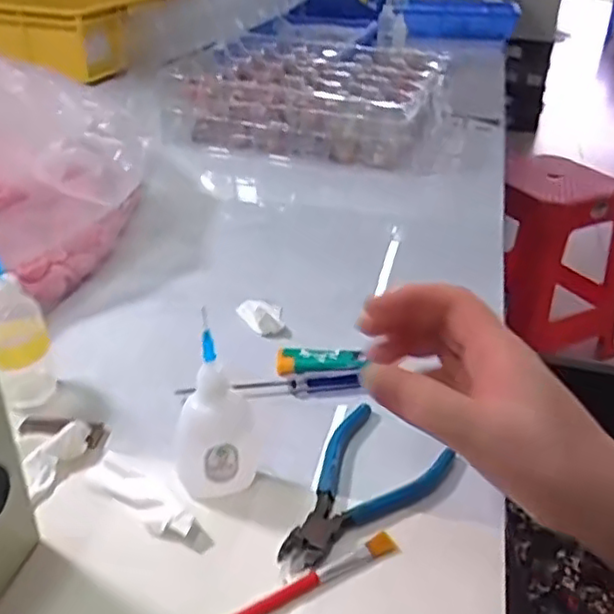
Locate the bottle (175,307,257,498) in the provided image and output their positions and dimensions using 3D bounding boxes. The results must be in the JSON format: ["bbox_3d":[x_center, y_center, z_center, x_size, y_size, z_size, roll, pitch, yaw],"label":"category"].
[{"bbox_3d":[-0.051,0.056,0.351,0.041,0.100,0.030,-7,33,-13],"label":"bottle"}]

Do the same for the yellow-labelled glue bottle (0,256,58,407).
[{"bbox_3d":[-0.185,0.008,0.413,0.034,0.100,0.033,-15,35,-23],"label":"yellow-labelled glue bottle"}]

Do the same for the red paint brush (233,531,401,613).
[{"bbox_3d":[-0.018,0.138,0.308,0.145,0.004,0.010,-17,36,-26],"label":"red paint brush"}]

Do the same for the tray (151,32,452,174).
[{"bbox_3d":[0.018,-0.299,0.929,0.325,0.096,0.275,11,34,15],"label":"tray"}]

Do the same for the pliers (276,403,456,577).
[{"bbox_3d":[0.028,0.101,0.359,0.064,0.015,0.112,22,38,29],"label":"pliers"}]

